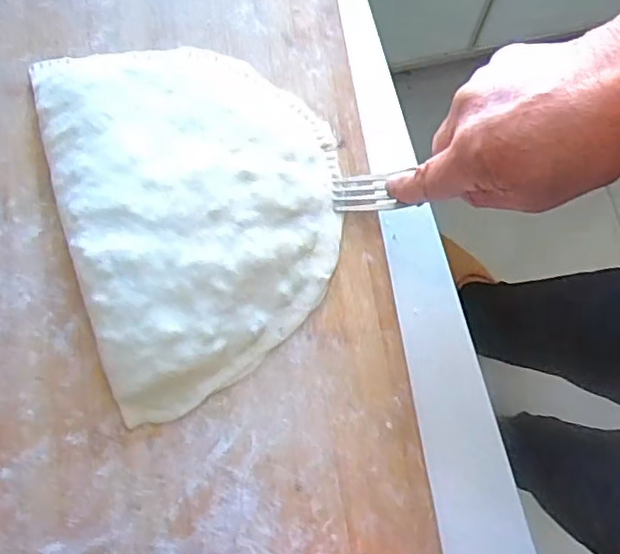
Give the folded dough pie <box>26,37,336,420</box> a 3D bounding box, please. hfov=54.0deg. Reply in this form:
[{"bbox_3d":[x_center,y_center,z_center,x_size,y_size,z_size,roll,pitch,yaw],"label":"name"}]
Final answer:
[{"bbox_3d":[-0.064,-0.048,0.357,0.156,0.028,0.220,-19,77,-3],"label":"folded dough pie"}]

